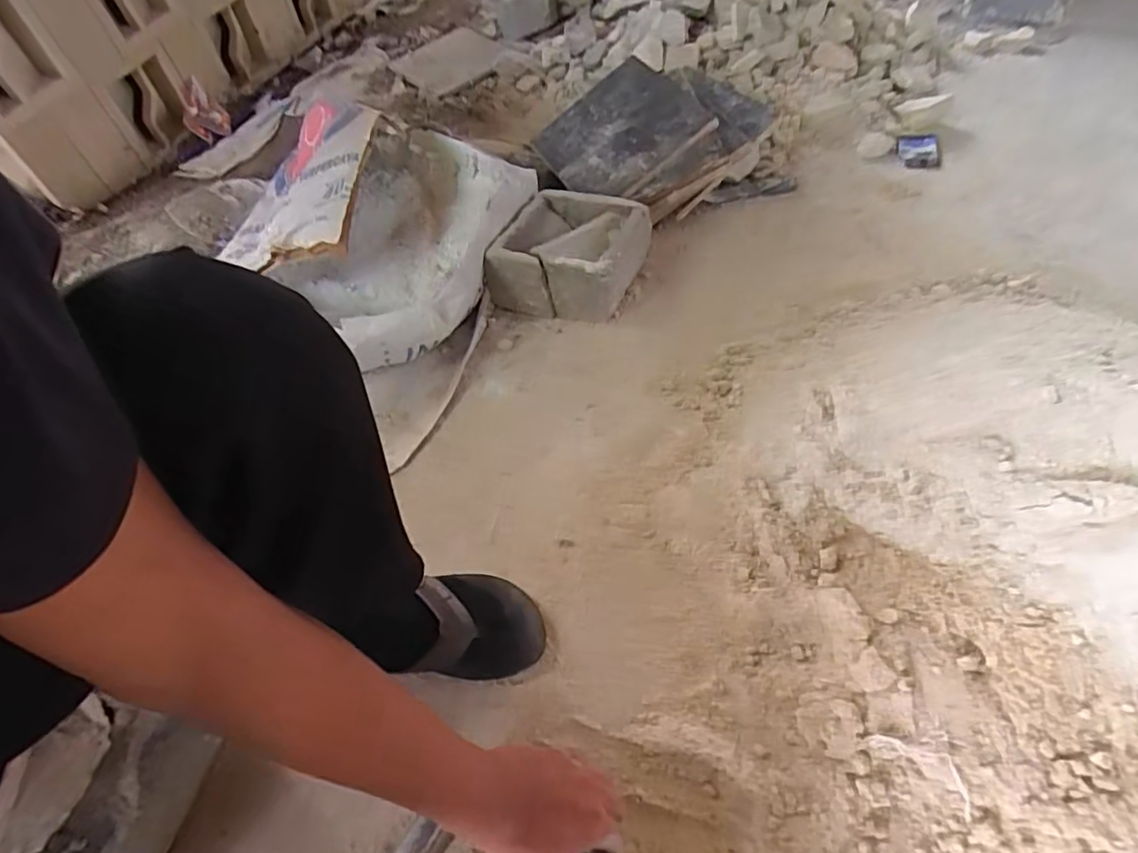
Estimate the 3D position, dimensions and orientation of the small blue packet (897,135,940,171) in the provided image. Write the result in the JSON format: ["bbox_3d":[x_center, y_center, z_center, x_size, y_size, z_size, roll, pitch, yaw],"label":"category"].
[{"bbox_3d":[0.673,-0.532,1.148,0.076,0.011,0.125,14,58,11],"label":"small blue packet"}]

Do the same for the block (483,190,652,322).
[{"bbox_3d":[0.001,-0.269,0.936,0.207,0.101,0.190,12,57,14],"label":"block"}]

